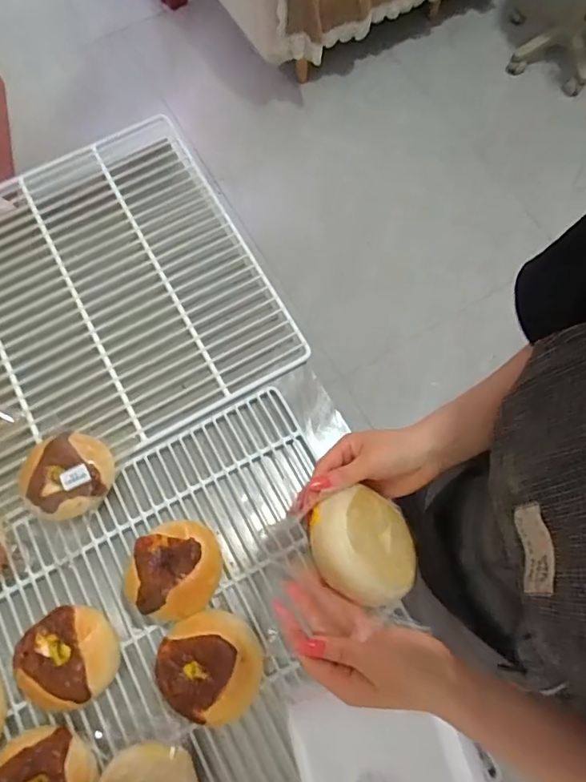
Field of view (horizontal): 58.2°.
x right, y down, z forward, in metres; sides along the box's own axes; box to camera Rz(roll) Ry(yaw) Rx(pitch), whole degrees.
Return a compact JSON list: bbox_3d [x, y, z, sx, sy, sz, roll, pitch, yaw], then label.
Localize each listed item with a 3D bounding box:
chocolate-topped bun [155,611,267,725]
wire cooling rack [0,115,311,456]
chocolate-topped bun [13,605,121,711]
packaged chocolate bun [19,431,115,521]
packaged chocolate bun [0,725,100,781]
[{"bbox_3d":[-0.089,0.297,0.574,0.110,0.048,0.103,0,72,1],"label":"chocolate-topped bun"},{"bbox_3d":[-0.350,-0.109,0.743,0.596,0.028,0.470,-27,73,-7],"label":"wire cooling rack"},{"bbox_3d":[-0.245,0.290,0.577,0.098,0.053,0.098,0,72,1],"label":"chocolate-topped bun"},{"bbox_3d":[-0.279,0.103,0.643,0.116,0.059,0.099,0,72,2],"label":"packaged chocolate bun"},{"bbox_3d":[-0.261,0.394,0.533,0.094,0.046,0.093,41,77,14],"label":"packaged chocolate bun"}]

